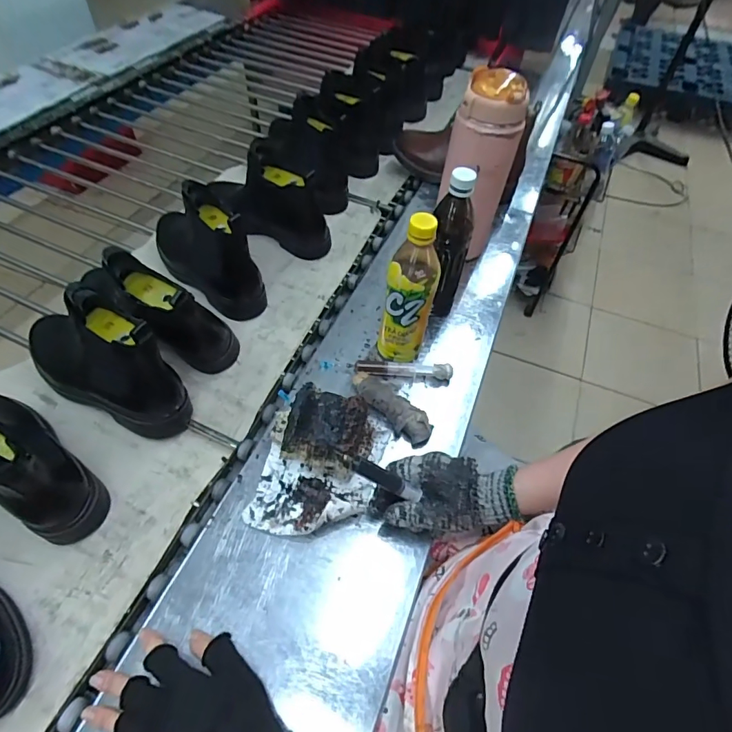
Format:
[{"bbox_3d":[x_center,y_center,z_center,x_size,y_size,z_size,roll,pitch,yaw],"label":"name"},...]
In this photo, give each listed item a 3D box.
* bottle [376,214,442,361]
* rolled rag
[{"bbox_3d":[0.055,-0.087,0.555,0.058,0.217,0.055,15,53,7],"label":"bottle"},{"bbox_3d":[0.032,0.051,0.567,0.044,0.028,0.123,-32,62,-25],"label":"rolled rag"}]

